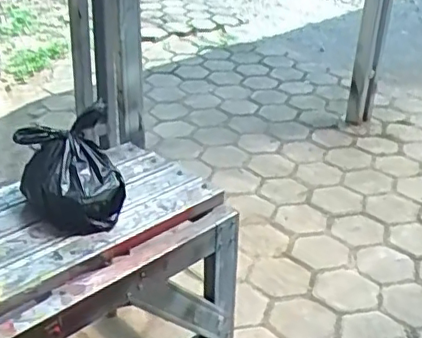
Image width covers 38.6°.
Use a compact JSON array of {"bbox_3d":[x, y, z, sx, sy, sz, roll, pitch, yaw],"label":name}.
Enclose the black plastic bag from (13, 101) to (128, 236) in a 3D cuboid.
[{"bbox_3d":[-0.274,0.008,1.186,0.173,0.179,0.201,-9,32,-22],"label":"black plastic bag"}]

